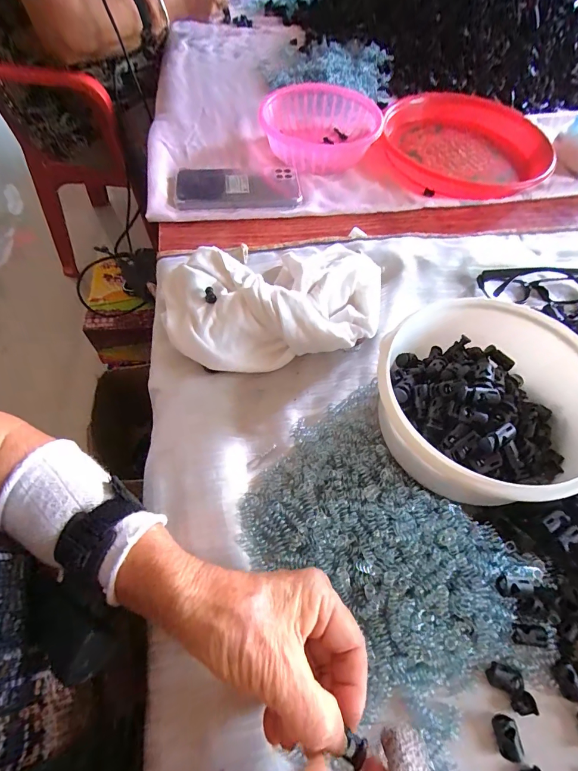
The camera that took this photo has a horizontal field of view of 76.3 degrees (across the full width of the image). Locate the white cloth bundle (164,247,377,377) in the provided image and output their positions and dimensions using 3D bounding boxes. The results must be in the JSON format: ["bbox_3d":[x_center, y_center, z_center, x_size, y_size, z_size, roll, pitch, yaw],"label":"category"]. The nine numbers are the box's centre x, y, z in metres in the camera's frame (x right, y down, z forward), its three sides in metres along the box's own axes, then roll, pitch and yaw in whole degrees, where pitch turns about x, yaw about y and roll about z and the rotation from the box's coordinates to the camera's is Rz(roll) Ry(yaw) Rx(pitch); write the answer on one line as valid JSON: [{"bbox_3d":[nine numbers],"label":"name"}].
[{"bbox_3d":[-0.017,-0.093,0.373,0.222,0.061,0.153,-9,61,-9],"label":"white cloth bundle"}]

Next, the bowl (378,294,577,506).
[{"bbox_3d":[0.152,0.014,0.298,0.159,0.091,0.160,2,60,-3],"label":"bowl"}]

